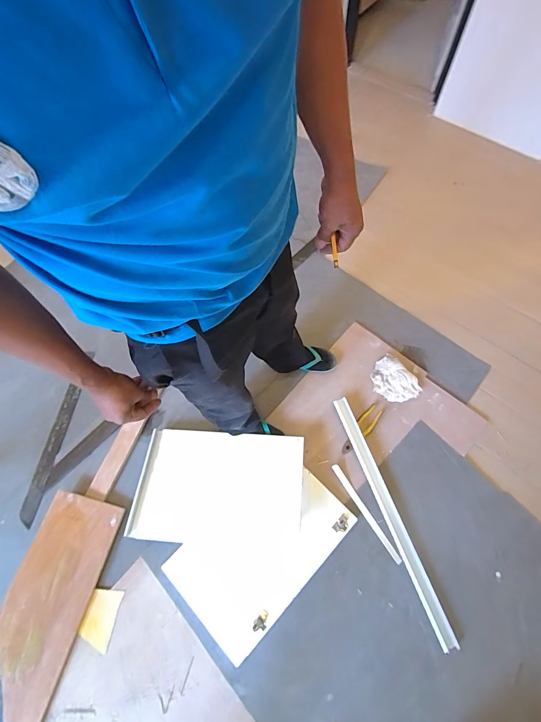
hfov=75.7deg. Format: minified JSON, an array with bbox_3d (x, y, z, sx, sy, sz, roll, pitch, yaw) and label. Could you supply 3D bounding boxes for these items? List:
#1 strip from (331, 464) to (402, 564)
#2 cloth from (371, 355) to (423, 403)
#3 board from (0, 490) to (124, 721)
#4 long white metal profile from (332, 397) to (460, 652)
[{"bbox_3d":[0.309,0.490,1.136,0.025,0.013,0.336,-30,68,-11],"label":"strip"},{"bbox_3d":[0.461,0.075,1.300,0.136,0.035,0.180,-39,70,-14],"label":"cloth"},{"bbox_3d":[-0.707,0.819,1.013,0.247,0.025,0.792,15,66,1],"label":"board"},{"bbox_3d":[0.377,0.472,1.116,0.047,0.027,0.757,-18,66,-6],"label":"long white metal profile"}]

